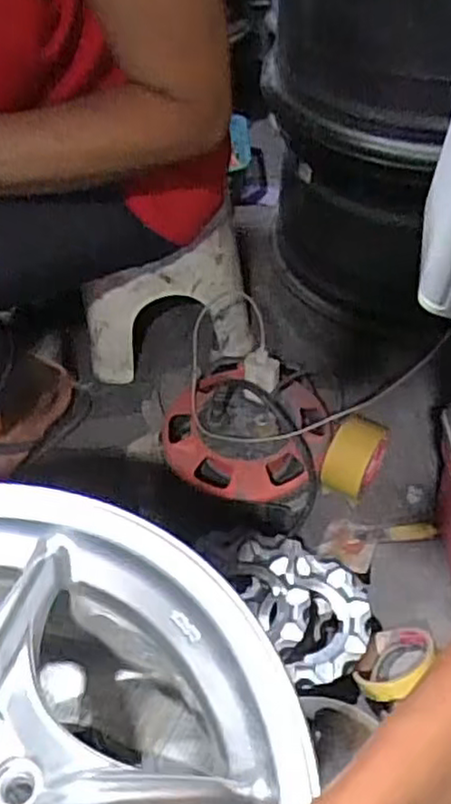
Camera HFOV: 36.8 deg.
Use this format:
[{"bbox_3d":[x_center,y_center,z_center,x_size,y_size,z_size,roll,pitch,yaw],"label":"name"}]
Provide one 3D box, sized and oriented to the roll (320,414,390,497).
[{"bbox_3d":[0.161,0.072,0.844,0.063,0.106,0.084,16,51,18],"label":"roll"}]

